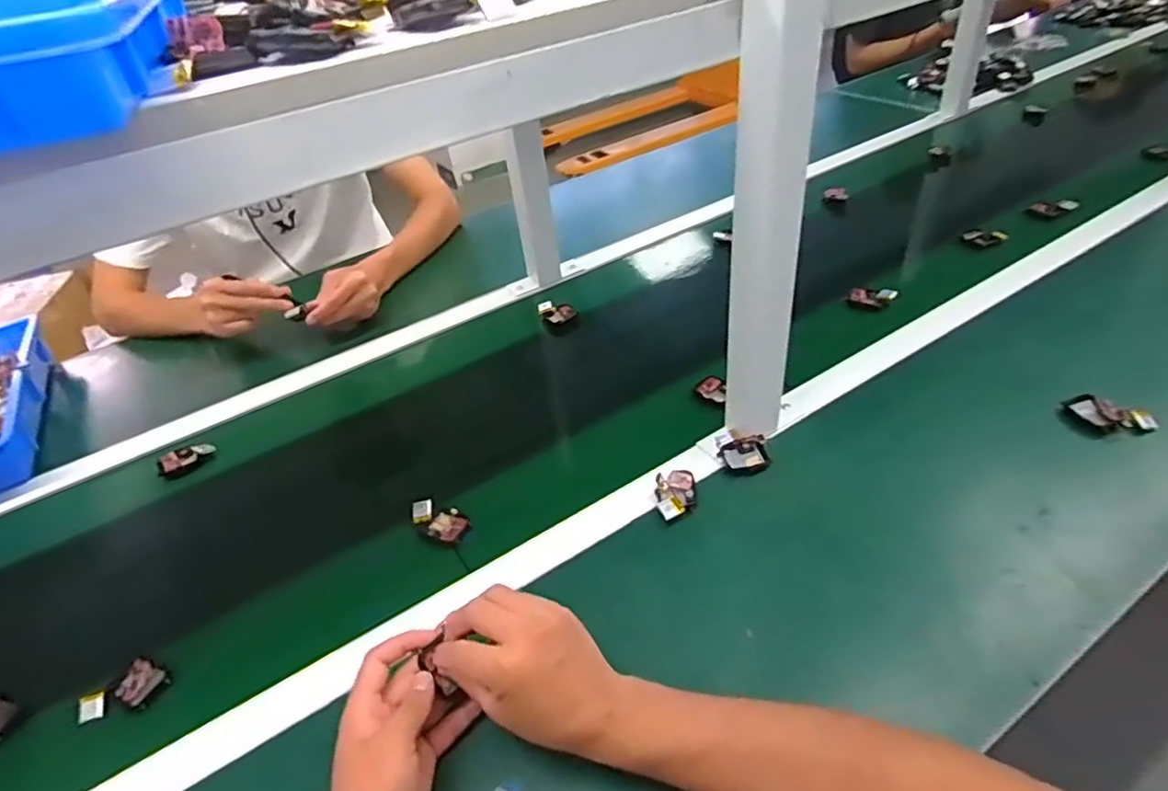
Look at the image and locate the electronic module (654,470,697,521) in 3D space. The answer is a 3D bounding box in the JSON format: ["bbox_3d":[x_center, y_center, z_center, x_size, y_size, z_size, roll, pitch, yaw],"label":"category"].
[{"bbox_3d":[0.089,0.095,0.614,0.038,0.012,0.051,-6,40,2],"label":"electronic module"}]

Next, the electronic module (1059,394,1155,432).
[{"bbox_3d":[0.519,0.018,0.632,0.039,0.020,0.073,-35,47,-28],"label":"electronic module"}]

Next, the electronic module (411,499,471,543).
[{"bbox_3d":[-0.140,0.121,0.627,0.063,0.018,0.034,22,48,31],"label":"electronic module"}]

